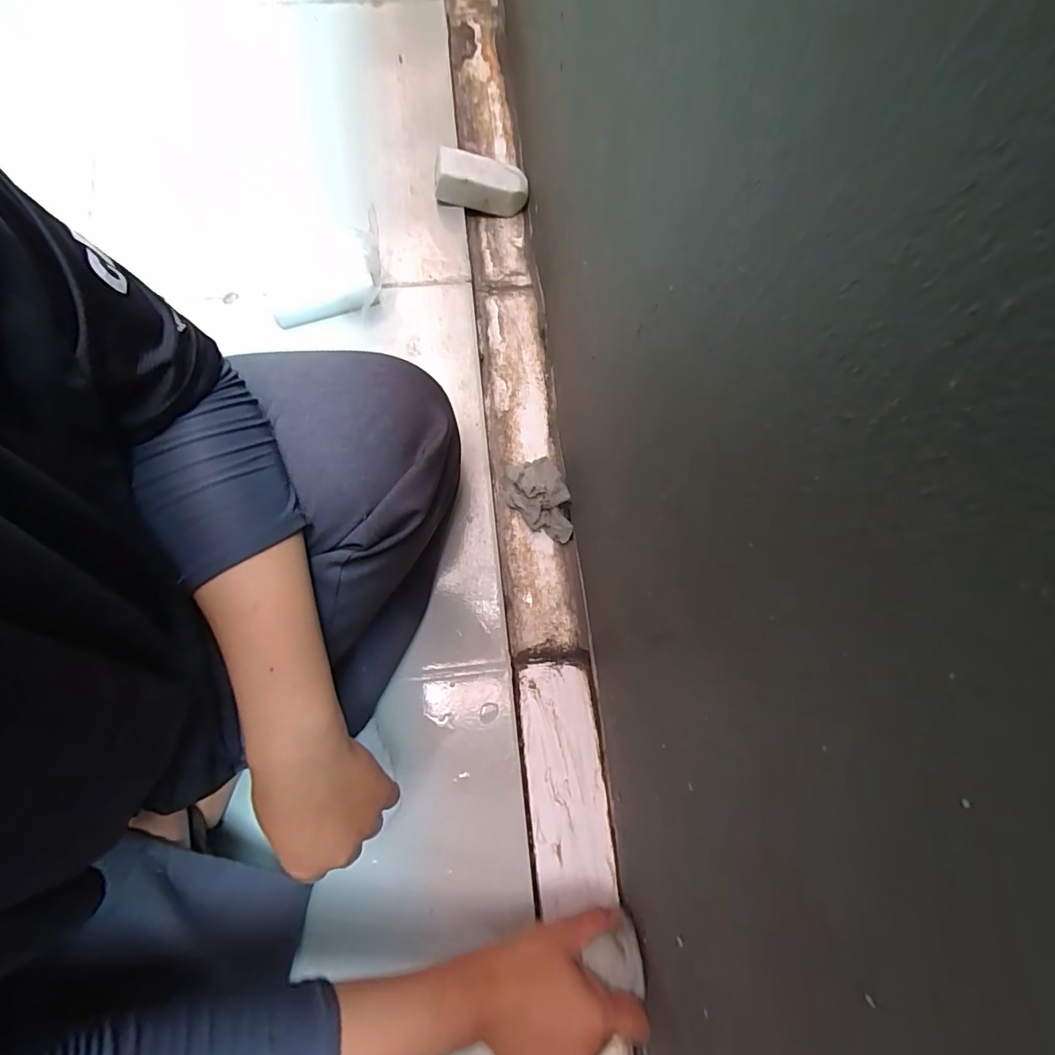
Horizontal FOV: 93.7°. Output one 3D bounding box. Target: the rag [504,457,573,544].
[{"bbox_3d":[0.013,-0.026,0.474,0.055,0.037,0.087,-26,79,-7],"label":"rag"}]

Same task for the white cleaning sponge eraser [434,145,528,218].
[{"bbox_3d":[-0.050,-0.372,0.534,0.101,0.044,0.040,-1,77,-22],"label":"white cleaning sponge eraser"}]

